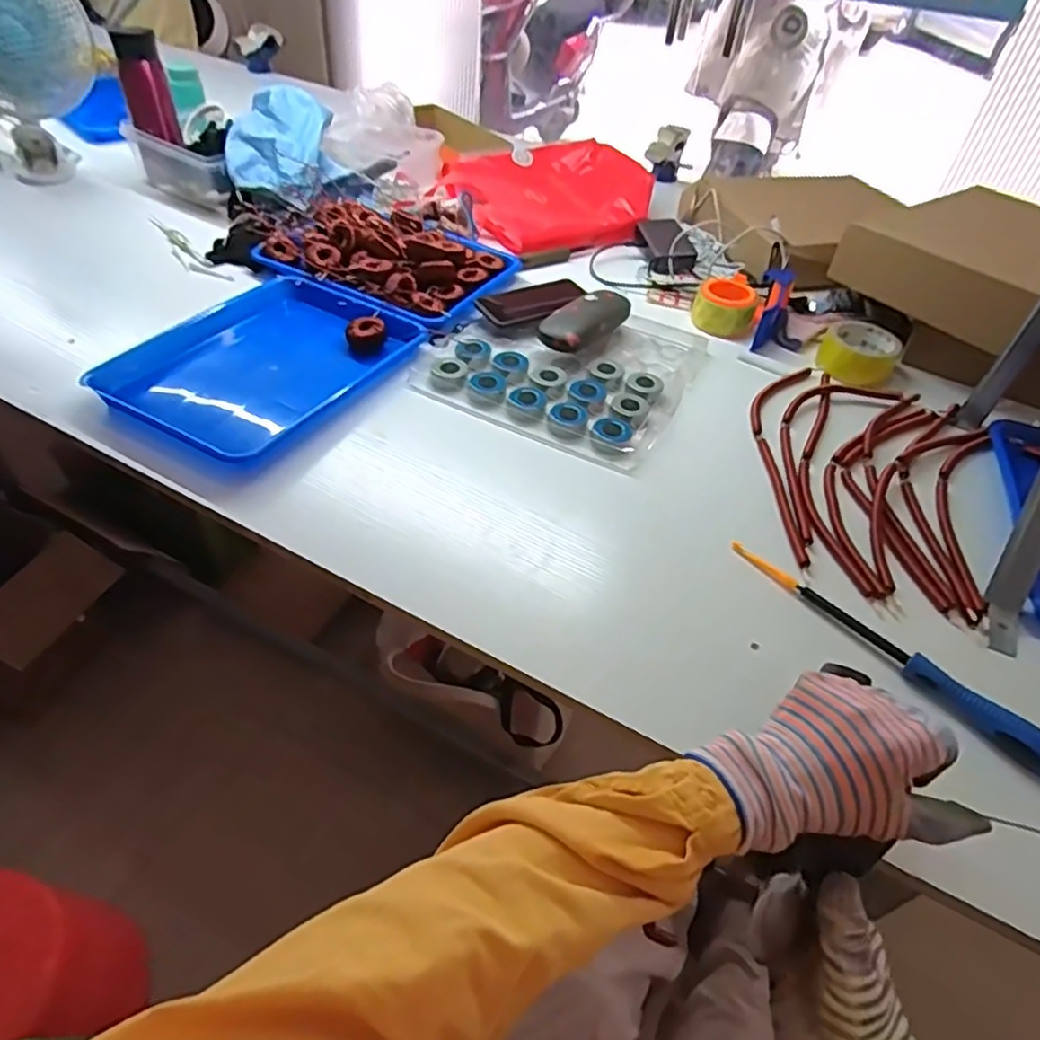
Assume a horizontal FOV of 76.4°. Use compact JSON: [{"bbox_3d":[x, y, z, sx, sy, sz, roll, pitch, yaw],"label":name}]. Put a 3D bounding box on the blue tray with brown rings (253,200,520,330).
[{"bbox_3d":[-0.185,-0.394,0.940,0.319,0.045,0.267,27,49,19],"label":"blue tray with brown rings"}]

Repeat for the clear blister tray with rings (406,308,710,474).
[{"bbox_3d":[0.057,-0.201,0.844,0.306,0.022,0.289,23,47,16],"label":"clear blister tray with rings"}]

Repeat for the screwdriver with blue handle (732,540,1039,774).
[{"bbox_3d":[0.315,0.106,0.566,0.030,0.024,0.304,-27,54,-29],"label":"screwdriver with blue handle"}]

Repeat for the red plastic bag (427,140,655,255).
[{"bbox_3d":[0.053,-0.566,1.149,0.341,0.072,0.298,-19,50,-23],"label":"red plastic bag"}]

